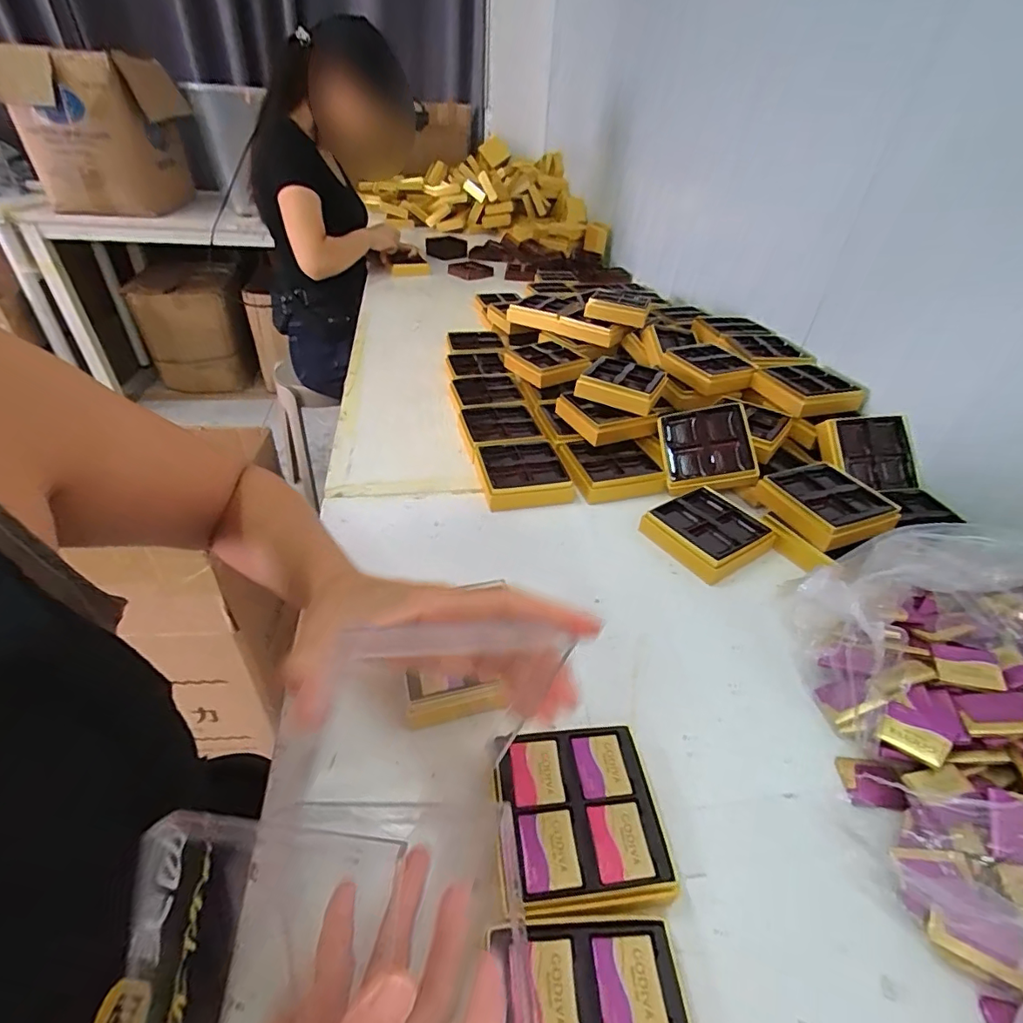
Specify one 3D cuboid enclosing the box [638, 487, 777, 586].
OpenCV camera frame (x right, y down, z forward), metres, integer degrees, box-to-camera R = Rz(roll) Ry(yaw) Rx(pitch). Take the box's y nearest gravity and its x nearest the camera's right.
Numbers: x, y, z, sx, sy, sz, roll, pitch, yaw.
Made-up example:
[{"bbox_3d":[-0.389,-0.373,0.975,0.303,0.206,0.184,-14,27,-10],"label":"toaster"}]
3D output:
[{"bbox_3d":[0.206,0.020,0.541,0.104,0.025,0.100,-23,44,-28],"label":"box"}]

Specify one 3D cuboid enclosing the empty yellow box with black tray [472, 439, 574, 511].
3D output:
[{"bbox_3d":[0.010,-0.047,0.608,0.097,0.027,0.100,-6,39,-10],"label":"empty yellow box with black tray"}]

